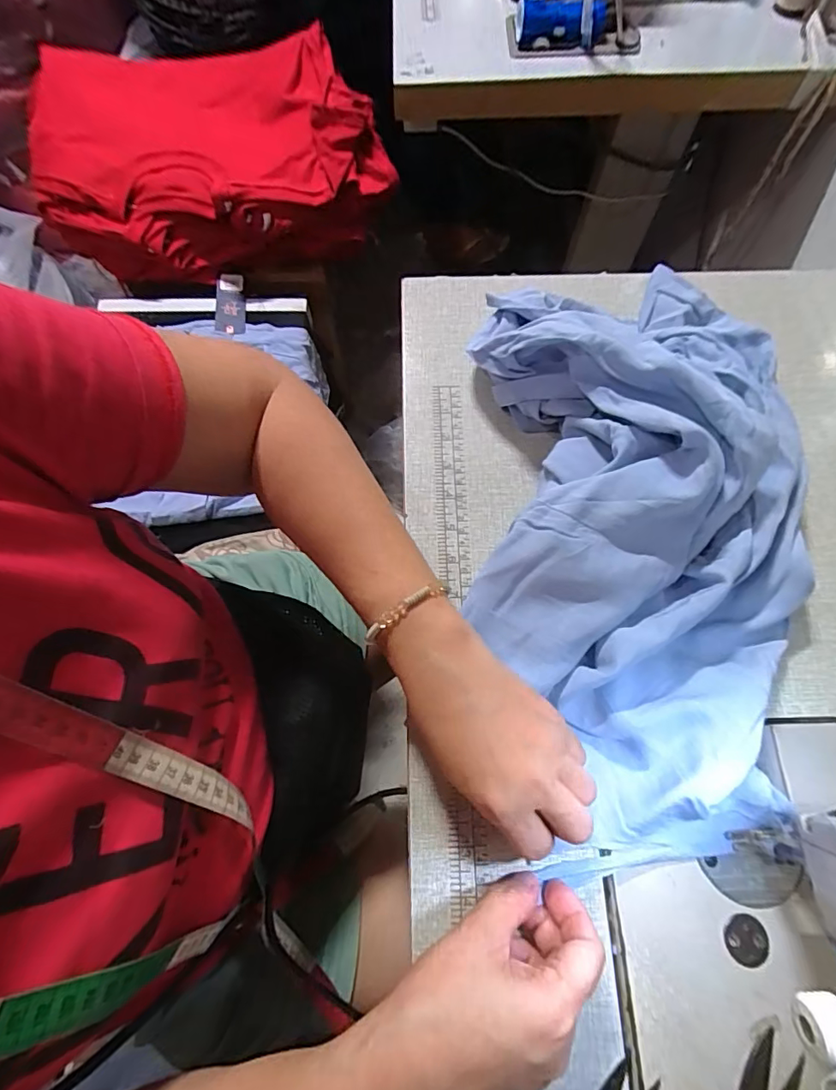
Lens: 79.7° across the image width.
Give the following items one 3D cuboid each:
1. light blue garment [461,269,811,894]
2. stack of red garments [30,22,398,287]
[{"bbox_3d":[0.146,-0.016,0.321,0.207,0.091,0.398,3,69,1],"label":"light blue garment"},{"bbox_3d":[-0.312,-0.607,0.791,0.519,0.143,0.312,-7,69,-3],"label":"stack of red garments"}]

